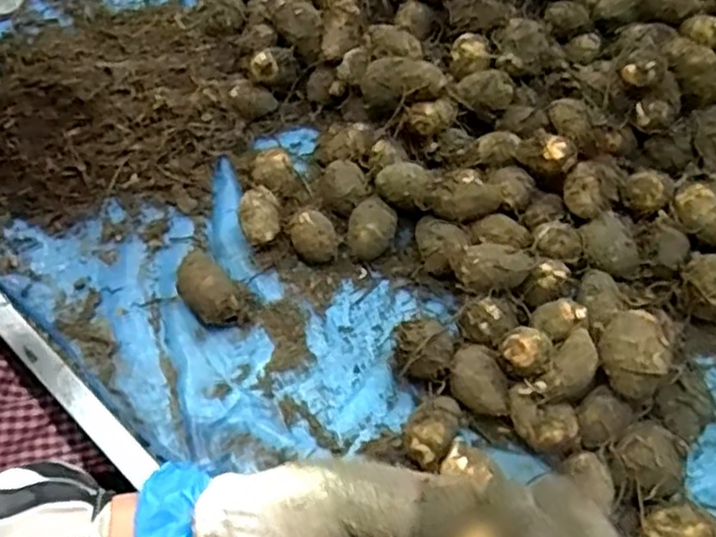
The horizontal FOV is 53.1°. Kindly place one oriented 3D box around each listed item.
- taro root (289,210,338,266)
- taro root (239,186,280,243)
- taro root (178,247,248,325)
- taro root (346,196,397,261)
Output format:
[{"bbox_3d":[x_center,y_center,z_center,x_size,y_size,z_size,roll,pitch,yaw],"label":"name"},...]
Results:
[{"bbox_3d":[-0.035,-0.024,0.568,0.033,0.030,0.035,0,60,0],"label":"taro root"},{"bbox_3d":[-0.078,-0.038,0.576,0.031,0.027,0.049,-8,60,-5],"label":"taro root"},{"bbox_3d":[-0.112,0.018,0.545,0.037,0.031,0.058,-33,65,-18],"label":"taro root"},{"bbox_3d":[0.011,-0.029,0.571,0.036,0.031,0.048,16,61,9],"label":"taro root"}]

